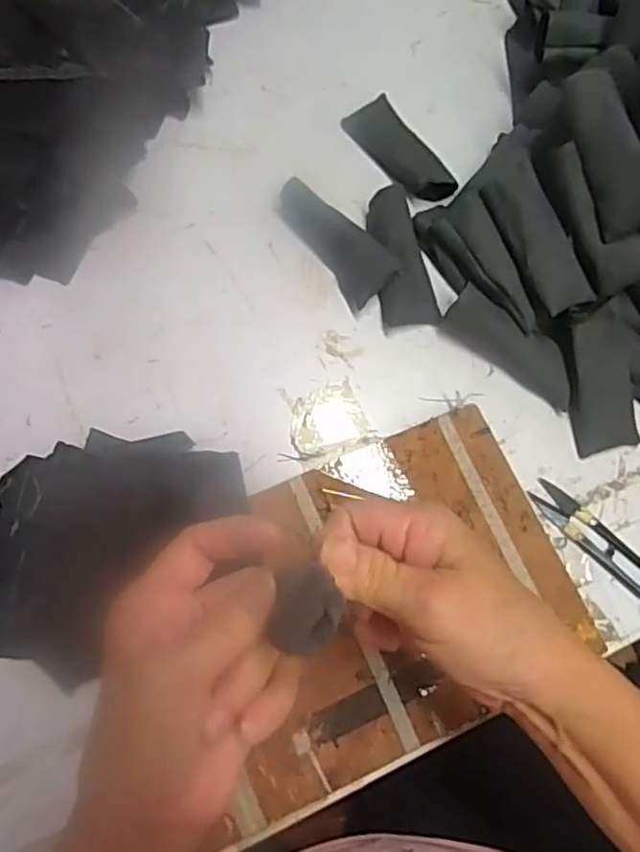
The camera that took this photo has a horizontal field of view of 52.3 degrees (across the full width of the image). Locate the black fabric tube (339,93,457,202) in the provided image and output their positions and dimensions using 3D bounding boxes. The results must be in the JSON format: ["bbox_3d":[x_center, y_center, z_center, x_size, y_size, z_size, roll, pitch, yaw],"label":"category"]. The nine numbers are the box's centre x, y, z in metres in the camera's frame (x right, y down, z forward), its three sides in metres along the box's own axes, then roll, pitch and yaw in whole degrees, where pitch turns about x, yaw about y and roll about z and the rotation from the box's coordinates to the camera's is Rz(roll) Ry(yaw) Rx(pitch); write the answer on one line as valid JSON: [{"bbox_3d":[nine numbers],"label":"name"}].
[{"bbox_3d":[0.062,-0.216,0.508,0.038,0.019,0.105,-31,75,-11],"label":"black fabric tube"}]

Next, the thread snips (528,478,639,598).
[{"bbox_3d":[0.182,0.075,0.427,0.022,0.008,0.100,-43,78,-13],"label":"thread snips"}]

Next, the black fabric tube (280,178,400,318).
[{"bbox_3d":[0.013,-0.138,0.479,0.040,0.027,0.103,-32,75,-11],"label":"black fabric tube"}]

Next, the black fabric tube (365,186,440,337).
[{"bbox_3d":[0.058,-0.123,0.478,0.039,0.020,0.104,-10,85,-4],"label":"black fabric tube"}]

